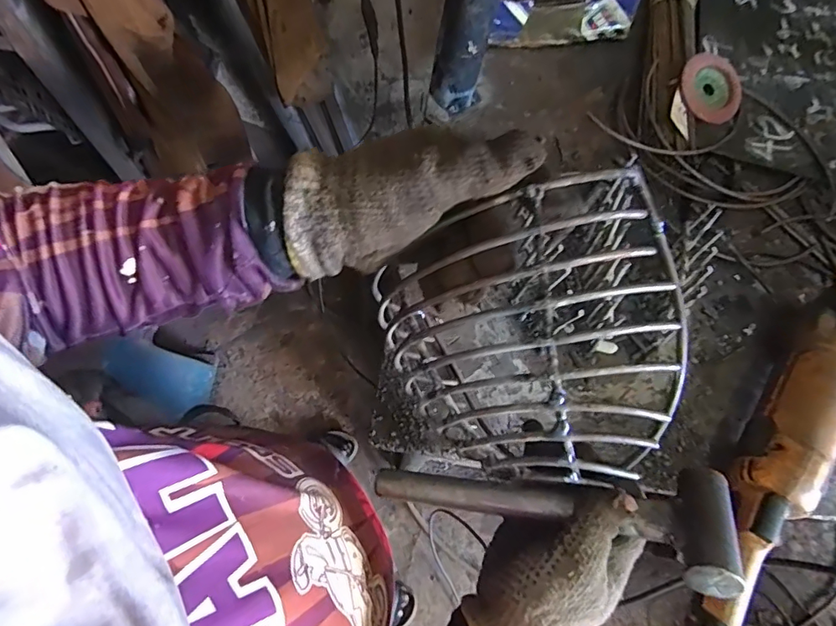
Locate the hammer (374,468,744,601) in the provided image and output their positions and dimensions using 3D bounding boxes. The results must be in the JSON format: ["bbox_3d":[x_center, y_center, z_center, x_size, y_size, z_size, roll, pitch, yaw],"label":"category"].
[{"bbox_3d":[0.078,0.136,0.338,0.241,0.030,0.068,-3,66,26],"label":"hammer"}]

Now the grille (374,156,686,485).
[{"bbox_3d":[0.066,0.022,0.290,0.159,0.116,0.157,-10,70,-7],"label":"grille"}]

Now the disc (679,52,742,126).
[{"bbox_3d":[0.355,-0.272,0.589,0.081,0.005,0.084,1,87,-11],"label":"disc"}]

